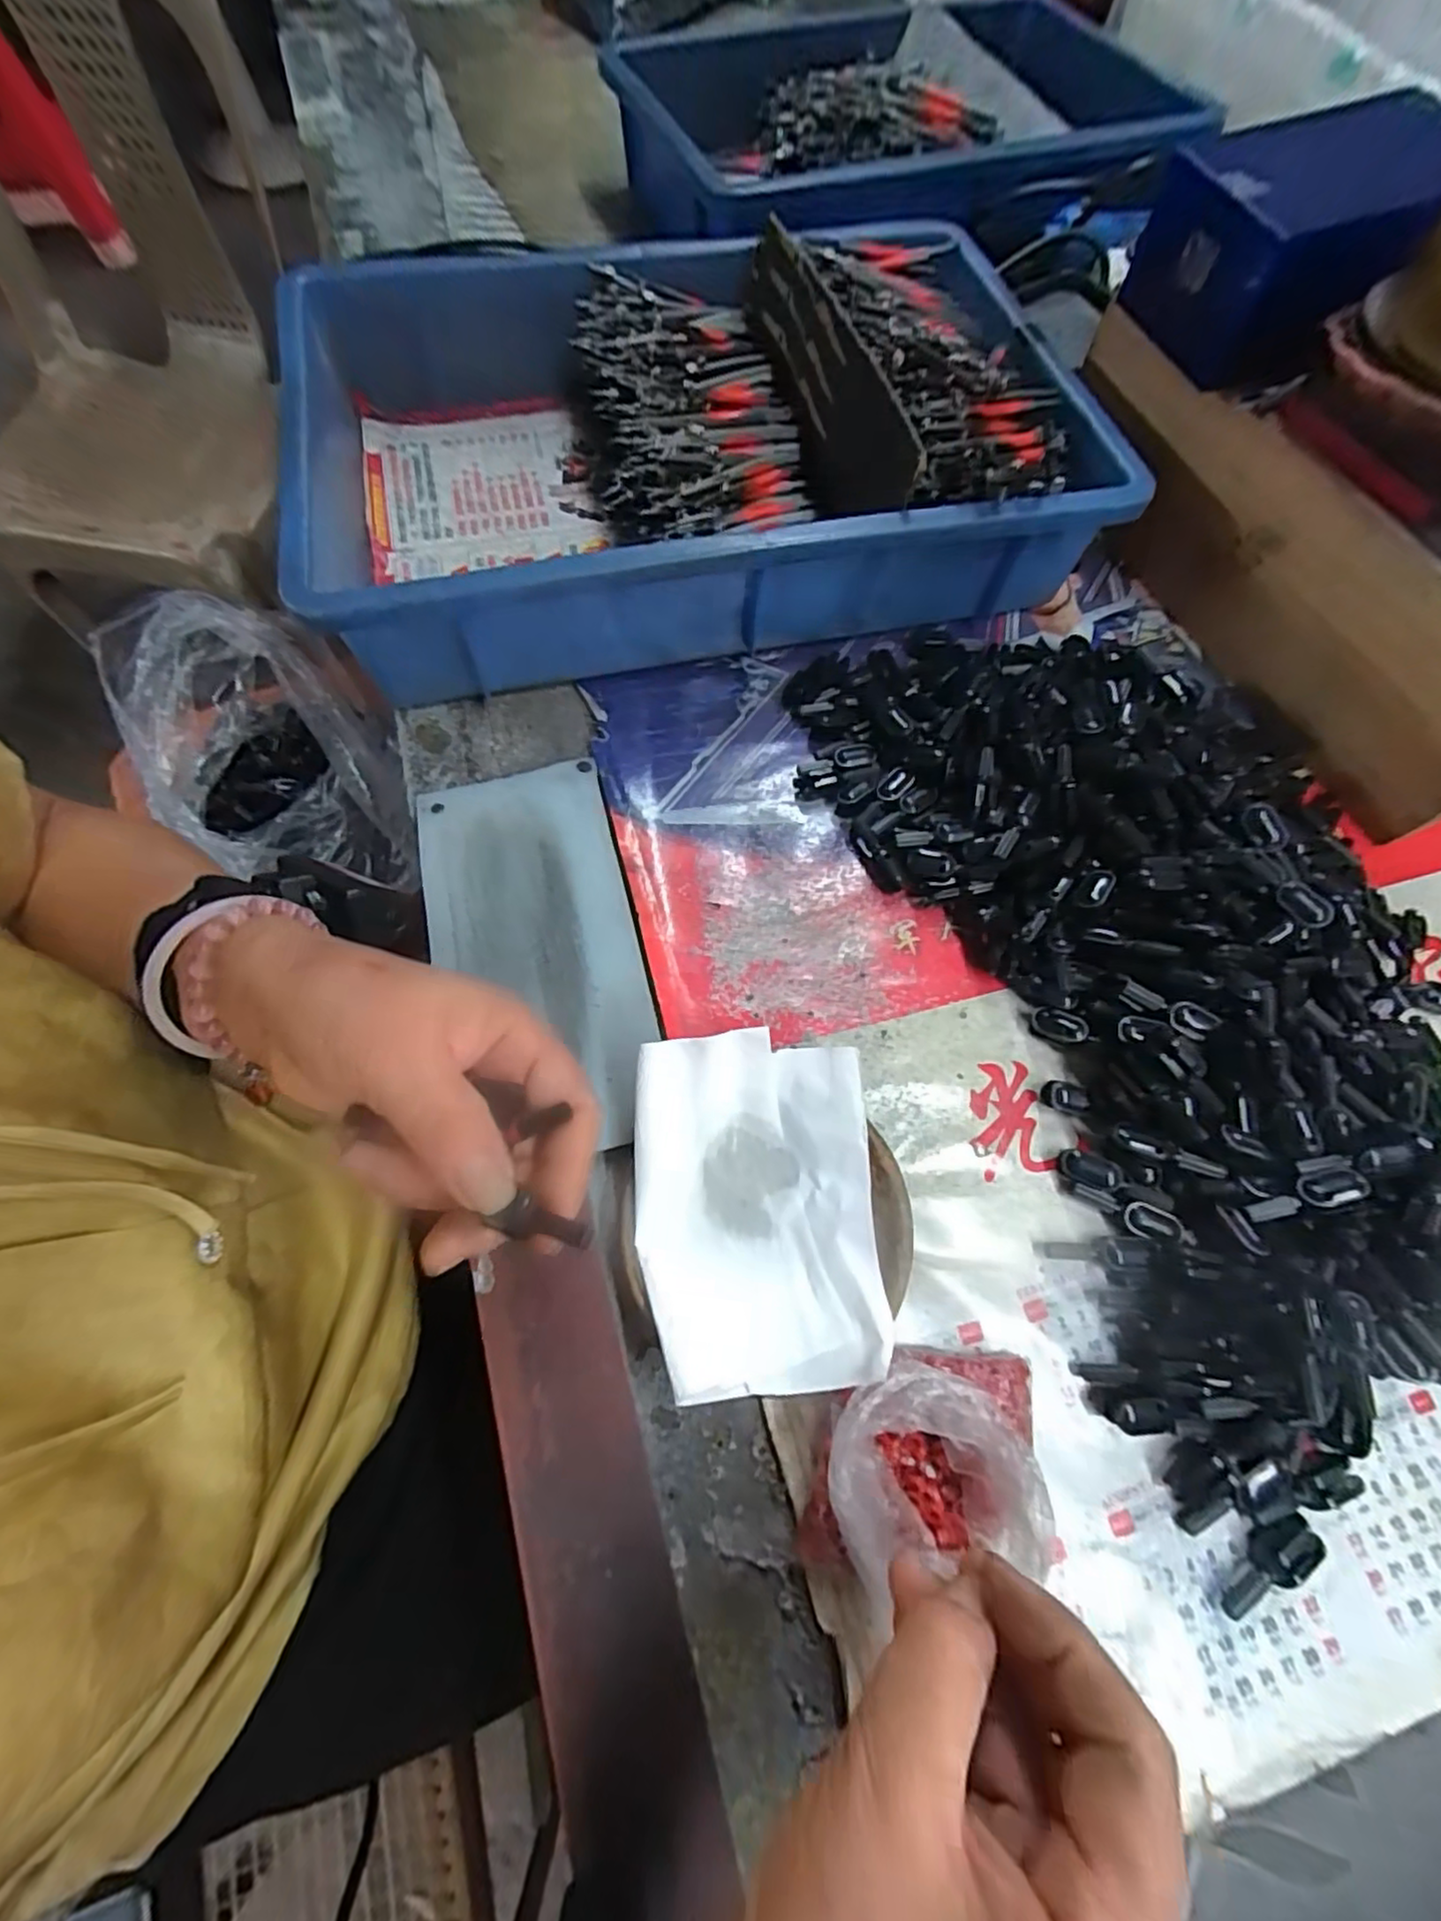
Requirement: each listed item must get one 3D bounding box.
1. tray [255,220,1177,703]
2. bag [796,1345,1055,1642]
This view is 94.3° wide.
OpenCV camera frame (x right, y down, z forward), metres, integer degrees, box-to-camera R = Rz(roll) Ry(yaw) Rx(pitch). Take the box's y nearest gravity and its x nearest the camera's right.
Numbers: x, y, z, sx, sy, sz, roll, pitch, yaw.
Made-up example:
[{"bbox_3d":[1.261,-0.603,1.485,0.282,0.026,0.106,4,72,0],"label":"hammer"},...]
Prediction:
[{"bbox_3d":[-0.018,-0.316,0.400,0.426,0.085,0.302,-13,68,-8],"label":"tray"},{"bbox_3d":[0.072,0.174,0.227,0.076,0.040,0.075,12,67,2],"label":"bag"}]

